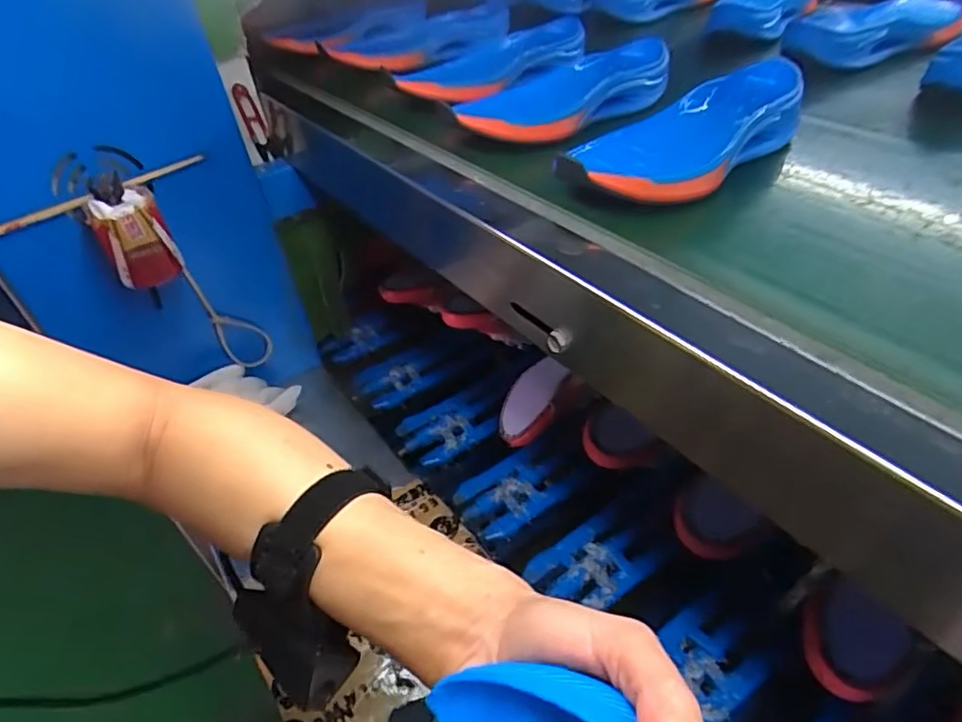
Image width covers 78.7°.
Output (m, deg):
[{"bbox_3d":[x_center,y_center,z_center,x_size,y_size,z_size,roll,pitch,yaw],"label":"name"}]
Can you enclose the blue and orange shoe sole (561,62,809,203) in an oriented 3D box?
[{"bbox_3d":[0.162,-0.173,0.453,0.235,0.034,0.093,-31,47,-25],"label":"blue and orange shoe sole"}]

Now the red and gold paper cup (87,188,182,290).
[{"bbox_3d":[-0.365,-0.129,0.621,0.064,0.087,0.061,-27,46,-22],"label":"red and gold paper cup"}]

